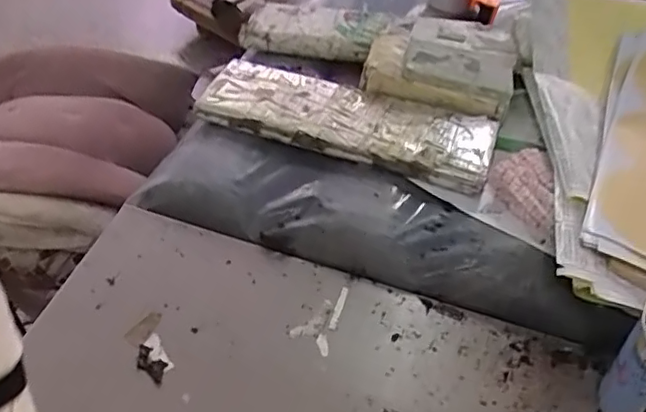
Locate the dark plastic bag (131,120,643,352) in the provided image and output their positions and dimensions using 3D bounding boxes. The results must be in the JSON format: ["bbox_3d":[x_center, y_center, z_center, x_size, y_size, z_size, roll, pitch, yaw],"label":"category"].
[{"bbox_3d":[0.057,0.020,0.703,0.588,0.044,0.150,20,49,11],"label":"dark plastic bag"}]

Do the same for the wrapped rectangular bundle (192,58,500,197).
[{"bbox_3d":[0.029,-0.119,0.788,0.389,0.039,0.129,19,48,10],"label":"wrapped rectangular bundle"}]

